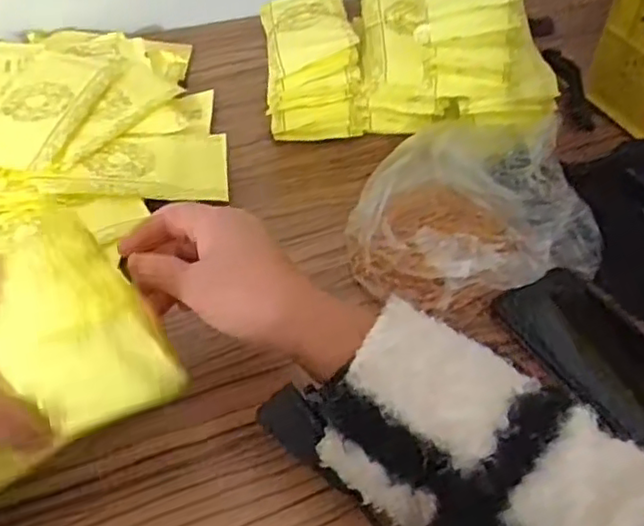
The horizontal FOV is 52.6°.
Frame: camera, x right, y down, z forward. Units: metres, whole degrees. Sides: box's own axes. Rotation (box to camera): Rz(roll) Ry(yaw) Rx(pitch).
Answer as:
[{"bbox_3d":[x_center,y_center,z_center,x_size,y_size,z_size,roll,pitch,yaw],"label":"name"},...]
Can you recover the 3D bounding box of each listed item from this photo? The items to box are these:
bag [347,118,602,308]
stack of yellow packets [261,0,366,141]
[{"bbox_3d":[0.111,-0.049,0.522,0.181,0.064,0.183,-5,45,-8],"label":"bag"},{"bbox_3d":[-0.015,-0.209,0.659,0.086,0.092,0.159,-5,45,-8],"label":"stack of yellow packets"}]

